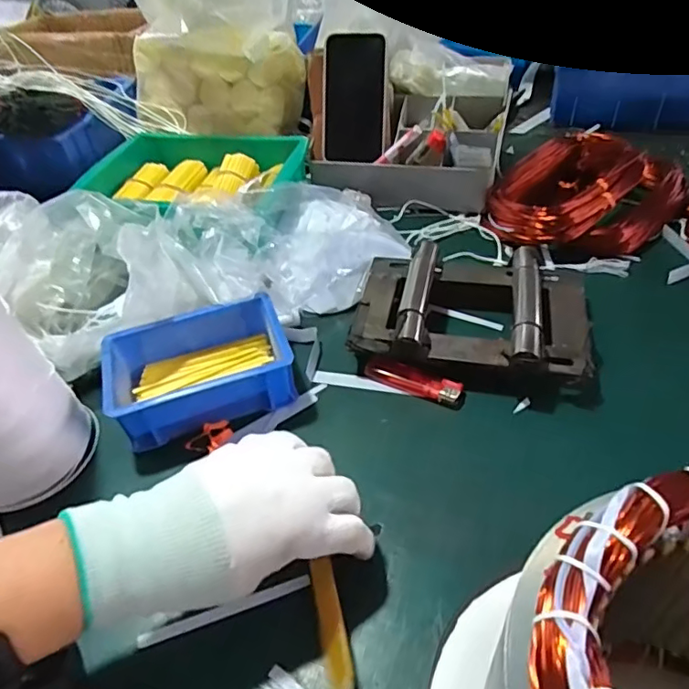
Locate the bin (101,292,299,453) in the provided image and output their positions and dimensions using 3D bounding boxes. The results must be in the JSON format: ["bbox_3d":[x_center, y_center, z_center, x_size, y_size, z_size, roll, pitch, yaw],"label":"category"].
[{"bbox_3d":[-0.118,0.020,0.466,0.146,0.050,0.090,-16,46,-10],"label":"bin"}]

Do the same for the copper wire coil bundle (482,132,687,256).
[{"bbox_3d":[0.257,-0.164,0.601,0.166,0.059,0.157,28,54,30],"label":"copper wire coil bundle"}]

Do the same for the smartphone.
[{"bbox_3d":[0.013,-0.281,0.642,0.069,0.133,0.016,2,12,10],"label":"smartphone"}]

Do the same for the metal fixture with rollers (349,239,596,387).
[{"bbox_3d":[0.111,-0.029,0.491,0.202,0.044,0.151,6,46,12],"label":"metal fixture with rollers"}]

